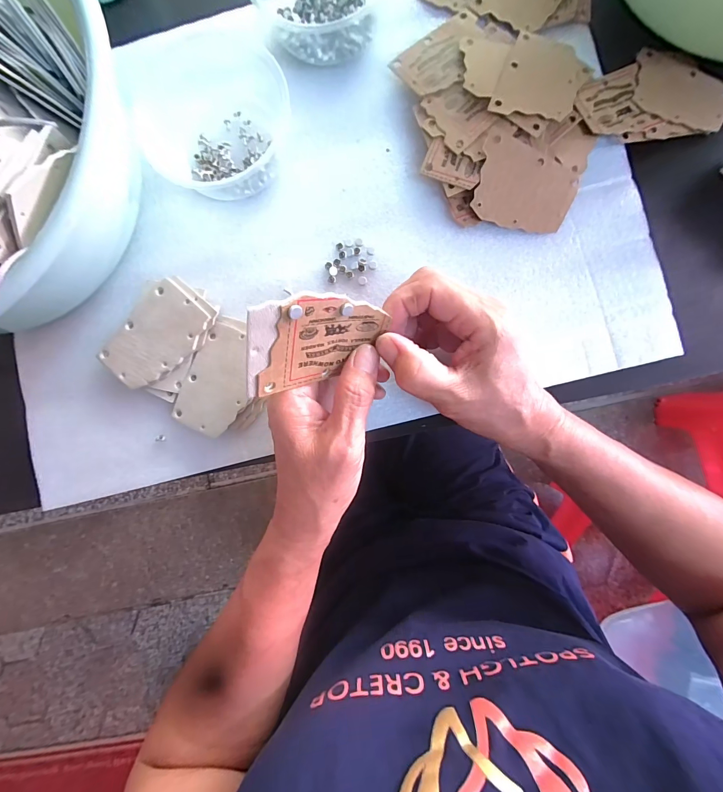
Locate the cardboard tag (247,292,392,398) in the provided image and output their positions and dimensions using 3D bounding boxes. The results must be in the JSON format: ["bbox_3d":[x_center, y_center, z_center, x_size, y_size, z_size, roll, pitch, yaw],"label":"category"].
[{"bbox_3d":[-0.022,-0.029,0.191,0.078,0.053,0.004,-16,46,-32],"label":"cardboard tag"}]

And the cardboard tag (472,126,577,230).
[{"bbox_3d":[0.123,-0.158,0.266,0.075,0.006,0.061,18,101,-6],"label":"cardboard tag"}]

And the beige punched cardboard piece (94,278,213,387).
[{"bbox_3d":[-0.163,-0.046,0.279,0.057,0.004,0.083,41,93,7],"label":"beige punched cardboard piece"}]

